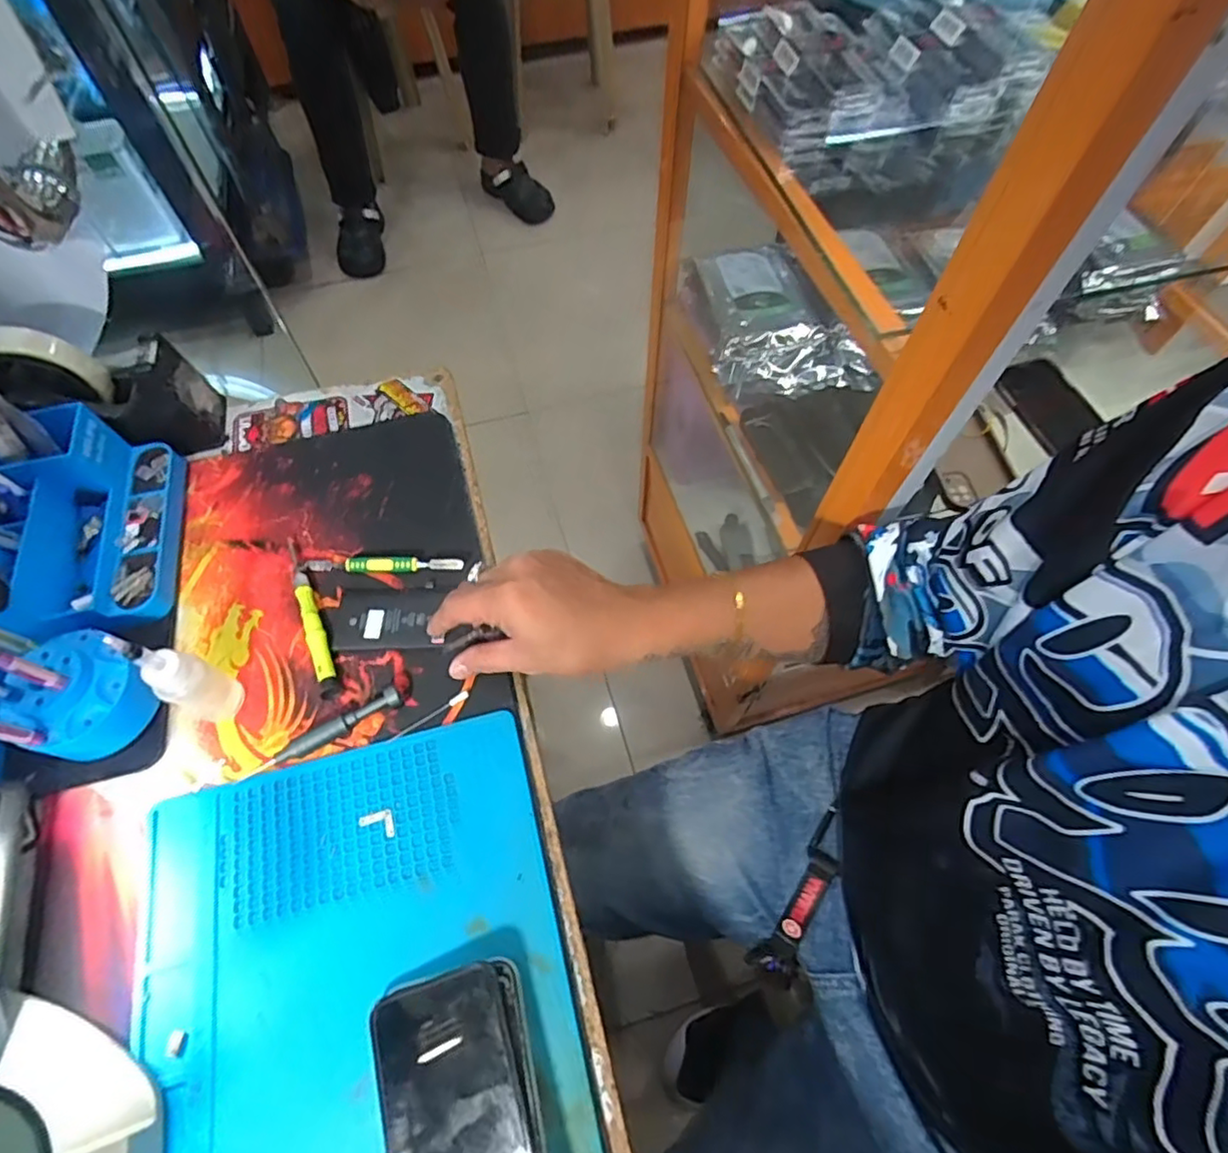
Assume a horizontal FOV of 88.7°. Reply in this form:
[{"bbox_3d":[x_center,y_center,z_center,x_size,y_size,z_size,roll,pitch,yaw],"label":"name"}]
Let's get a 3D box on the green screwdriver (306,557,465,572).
[{"bbox_3d":[-0.171,-0.009,0.466,0.117,0.012,0.010,2,62,1],"label":"green screwdriver"}]

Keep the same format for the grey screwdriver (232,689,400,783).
[{"bbox_3d":[-0.191,0.104,0.411,0.108,0.008,0.013,-28,80,-8],"label":"grey screwdriver"}]

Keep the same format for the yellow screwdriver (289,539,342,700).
[{"bbox_3d":[-0.219,0.026,0.450,0.015,0.013,0.135,-24,65,-13],"label":"yellow screwdriver"}]

